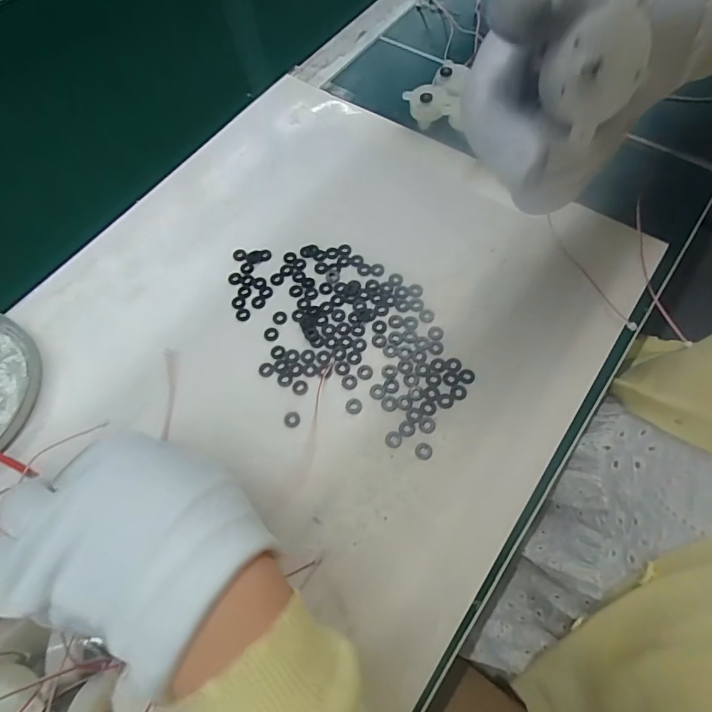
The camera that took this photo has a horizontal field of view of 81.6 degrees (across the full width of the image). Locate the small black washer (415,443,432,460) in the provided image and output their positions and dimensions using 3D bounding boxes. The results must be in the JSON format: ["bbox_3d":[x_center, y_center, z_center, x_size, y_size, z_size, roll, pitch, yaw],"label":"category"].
[{"bbox_3d":[0.043,0.060,0.260,0.010,0.004,0.010,11,67,8],"label":"small black washer"}]

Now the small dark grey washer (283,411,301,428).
[{"bbox_3d":[-0.043,0.042,0.274,0.011,0.004,0.011,-40,70,-14],"label":"small dark grey washer"}]

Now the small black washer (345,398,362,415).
[{"bbox_3d":[-0.002,0.033,0.276,0.011,0.004,0.011,-3,66,2],"label":"small black washer"}]

